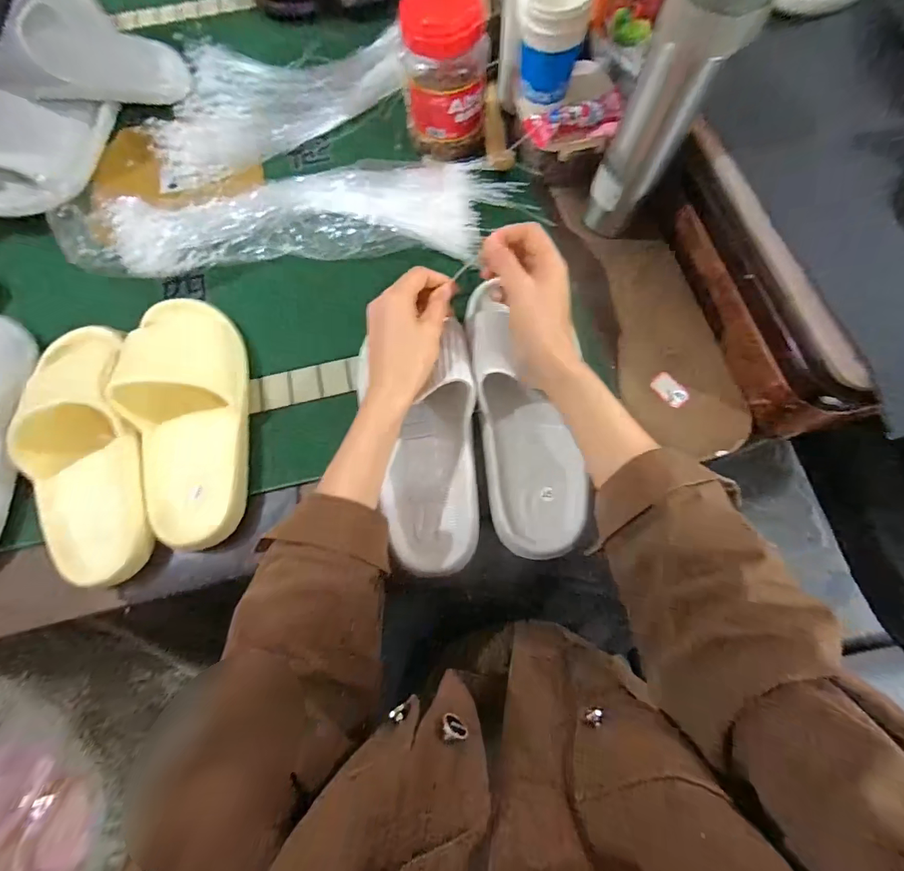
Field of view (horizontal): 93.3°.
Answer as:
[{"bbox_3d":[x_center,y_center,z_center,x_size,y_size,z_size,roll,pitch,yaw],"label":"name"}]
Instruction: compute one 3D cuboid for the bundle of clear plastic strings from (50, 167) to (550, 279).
[{"bbox_3d":[-0.162,-0.246,0.472,0.474,0.051,0.129,-4,72,1],"label":"bundle of clear plastic strings"}]

